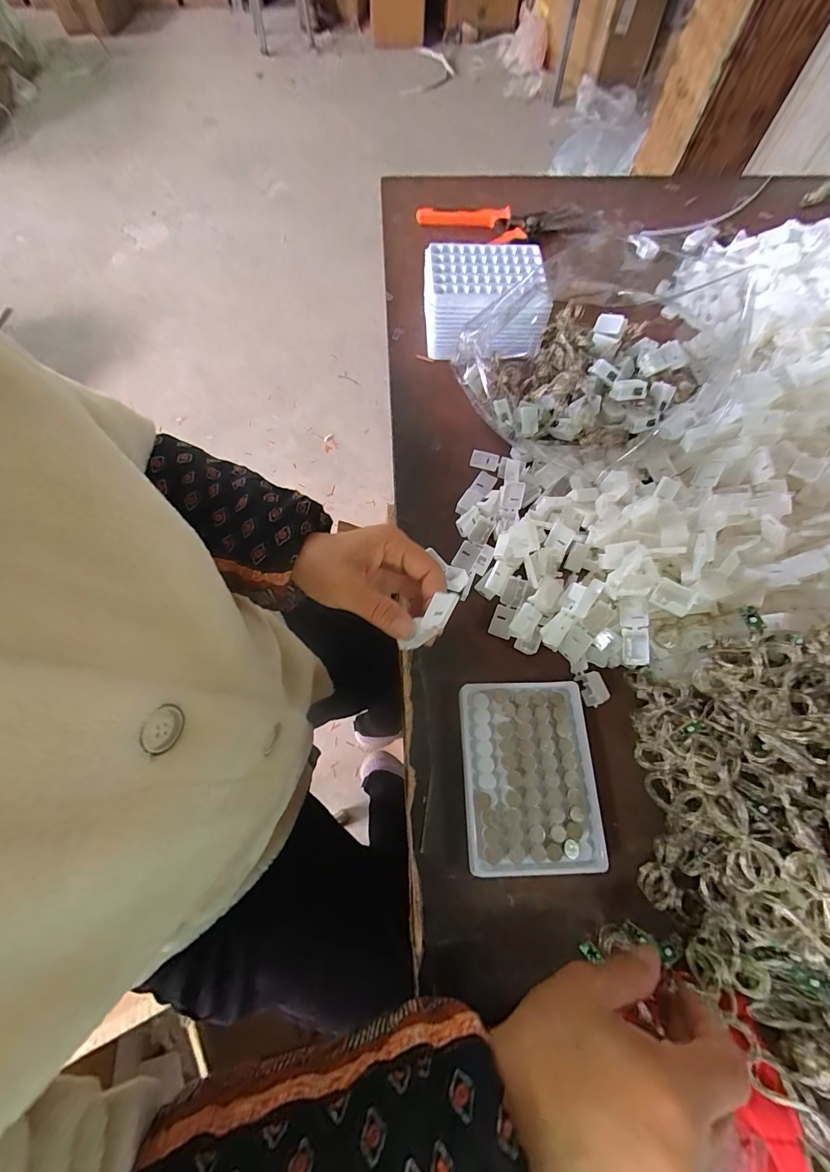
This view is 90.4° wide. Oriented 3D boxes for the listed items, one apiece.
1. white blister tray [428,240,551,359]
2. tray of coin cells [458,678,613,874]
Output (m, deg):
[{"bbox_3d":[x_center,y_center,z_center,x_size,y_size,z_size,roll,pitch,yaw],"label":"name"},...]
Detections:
[{"bbox_3d":[0.075,-0.311,0.459,0.130,0.061,0.119,-1,69,-2],"label":"white blister tray"},{"bbox_3d":[0.088,0.141,0.314,0.099,0.017,0.129,-1,69,-2],"label":"tray of coin cells"}]

